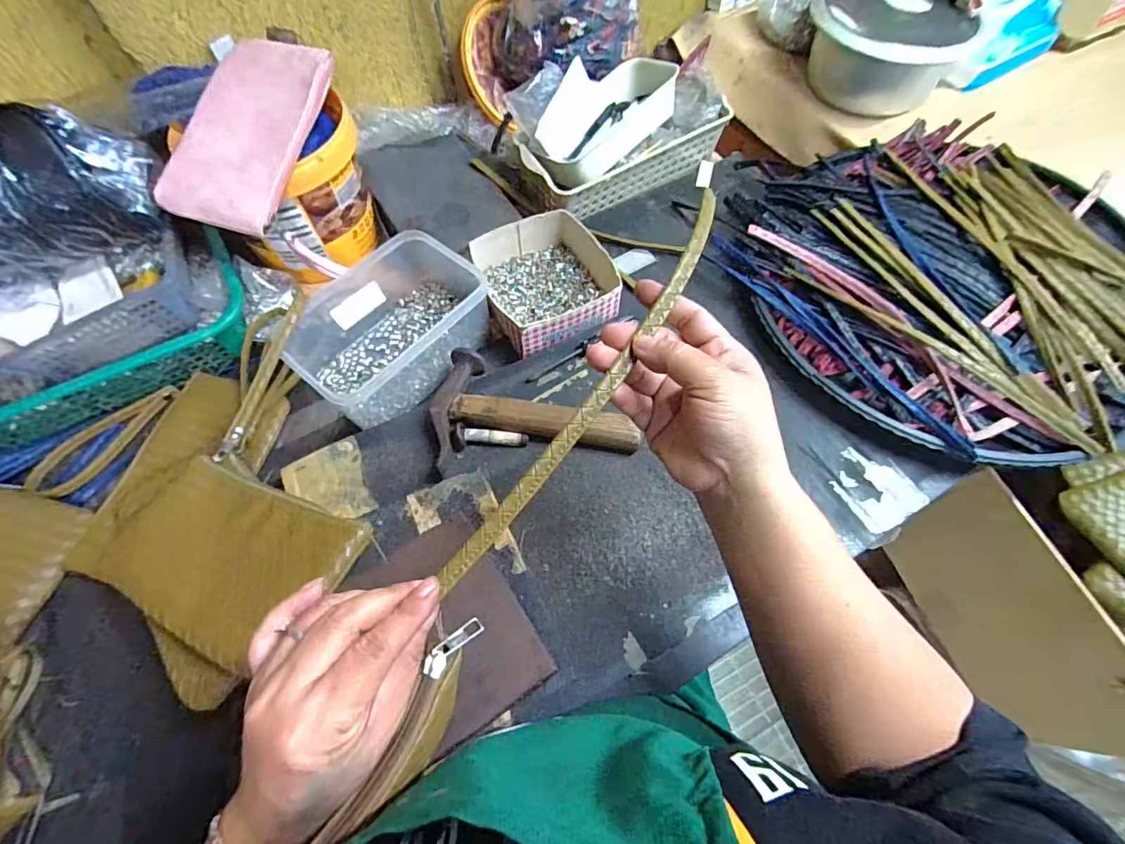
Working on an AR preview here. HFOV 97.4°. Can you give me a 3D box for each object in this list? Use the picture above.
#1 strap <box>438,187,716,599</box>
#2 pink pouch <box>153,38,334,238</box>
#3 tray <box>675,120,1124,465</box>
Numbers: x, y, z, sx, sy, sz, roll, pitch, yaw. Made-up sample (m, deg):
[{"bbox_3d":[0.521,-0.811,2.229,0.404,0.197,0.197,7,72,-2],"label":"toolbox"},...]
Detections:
[{"bbox_3d":[0.024,-0.031,0.279,0.024,0.012,0.283,32,76,16],"label":"strap"},{"bbox_3d":[-0.310,-0.282,0.482,0.112,0.016,0.201,14,79,0],"label":"pink pouch"},{"bbox_3d":[0.429,-0.179,0.561,0.439,0.064,0.463,0,62,0],"label":"tray"}]

